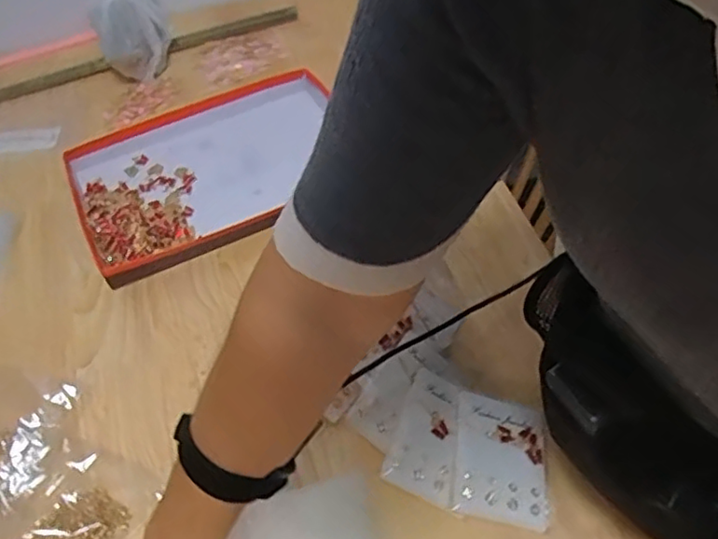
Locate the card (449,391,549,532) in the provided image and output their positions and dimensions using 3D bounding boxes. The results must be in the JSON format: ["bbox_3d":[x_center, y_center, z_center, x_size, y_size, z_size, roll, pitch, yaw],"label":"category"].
[{"bbox_3d":[0.122,0.161,0.533,0.081,0.006,0.107,14,51,-2],"label":"card"}]

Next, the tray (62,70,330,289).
[{"bbox_3d":[-0.174,-0.124,0.754,0.330,0.031,0.220,-23,56,-14],"label":"tray"}]

